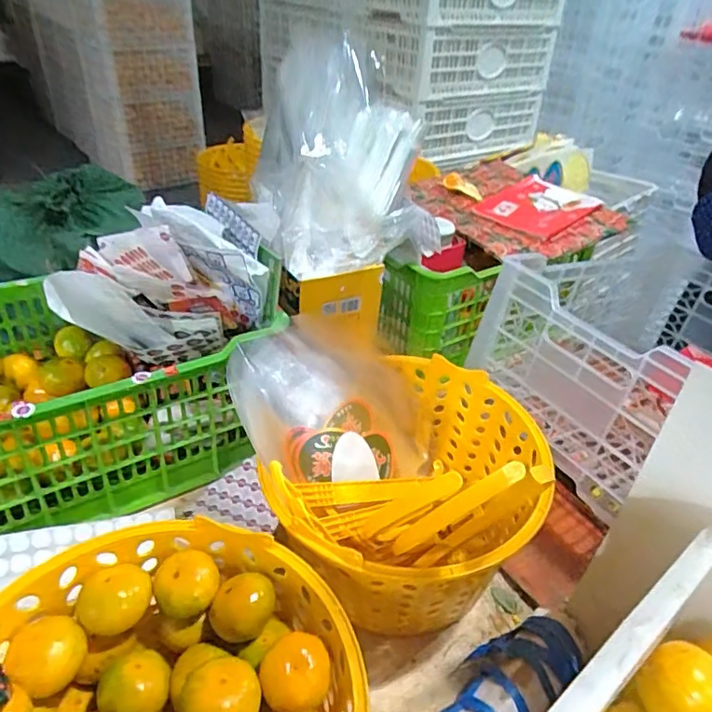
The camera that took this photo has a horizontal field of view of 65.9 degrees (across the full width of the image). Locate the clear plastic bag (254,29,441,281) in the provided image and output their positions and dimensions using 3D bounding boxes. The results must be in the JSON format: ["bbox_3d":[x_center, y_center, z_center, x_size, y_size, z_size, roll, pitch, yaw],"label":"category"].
[{"bbox_3d":[-0.016,-0.255,0.769,0.185,0.278,0.180,-26,49,-33],"label":"clear plastic bag"}]

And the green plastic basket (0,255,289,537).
[{"bbox_3d":[-0.373,0.034,0.805,0.482,0.256,0.316,-14,43,-23],"label":"green plastic basket"}]

